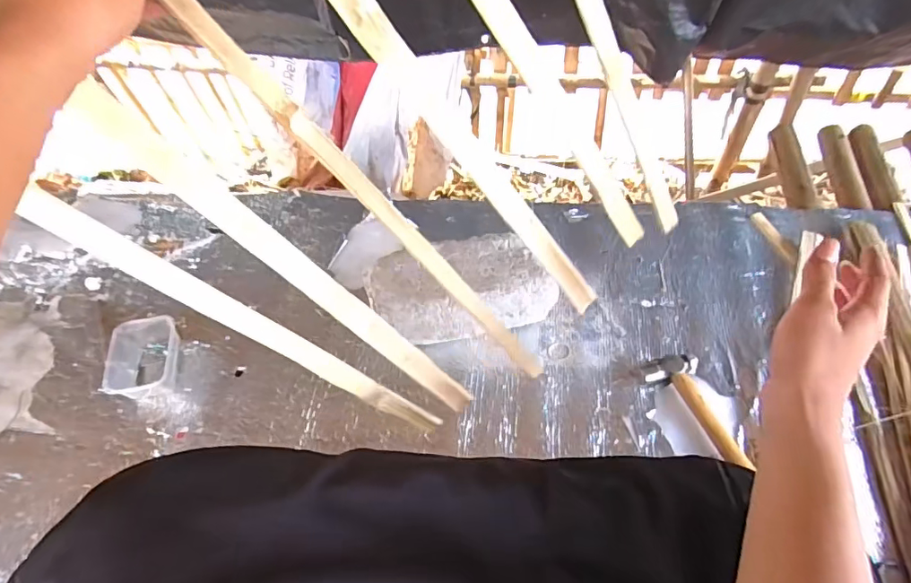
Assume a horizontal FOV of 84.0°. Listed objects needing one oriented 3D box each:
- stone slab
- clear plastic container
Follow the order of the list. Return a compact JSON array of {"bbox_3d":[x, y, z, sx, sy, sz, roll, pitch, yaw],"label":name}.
[{"bbox_3d":[0.005,0.001,0.691,0.231,0.102,0.120,-13,59,-5],"label":"stone slab"},{"bbox_3d":[-0.426,0.089,0.699,0.087,0.042,0.105,-14,59,-6],"label":"clear plastic container"}]

